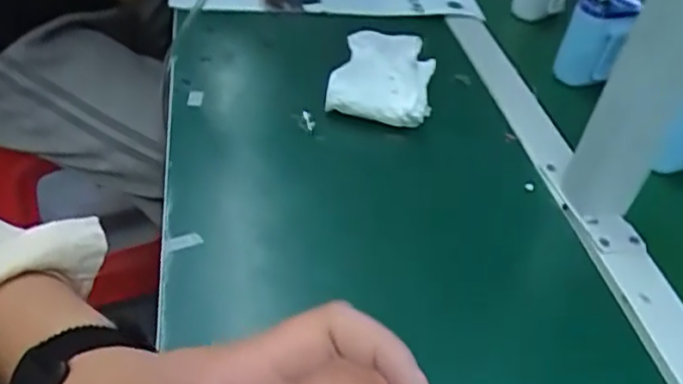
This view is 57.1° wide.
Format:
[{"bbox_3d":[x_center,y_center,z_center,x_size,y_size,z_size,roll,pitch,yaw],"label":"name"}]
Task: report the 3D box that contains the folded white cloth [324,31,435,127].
[{"bbox_3d":[0.034,-0.098,0.536,0.086,0.068,0.057,10,41,2],"label":"folded white cloth"}]

